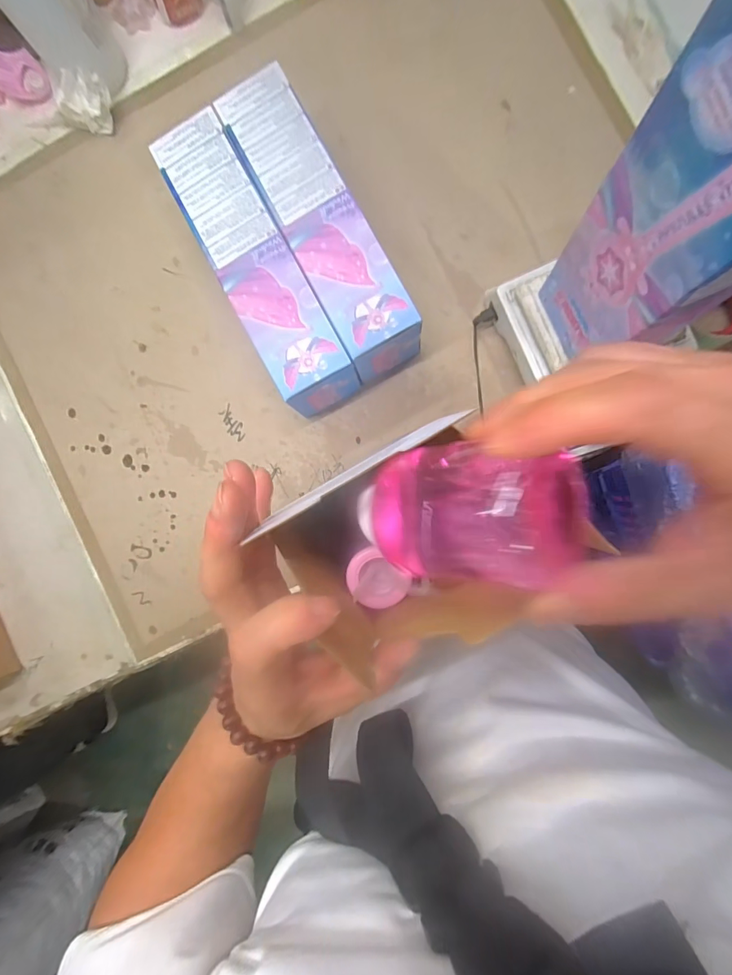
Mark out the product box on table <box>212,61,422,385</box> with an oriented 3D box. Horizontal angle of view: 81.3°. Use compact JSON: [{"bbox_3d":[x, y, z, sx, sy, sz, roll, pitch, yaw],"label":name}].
[{"bbox_3d":[-0.049,-0.302,0.520,0.084,0.111,0.339,-28,87,5],"label":"product box on table"}]

